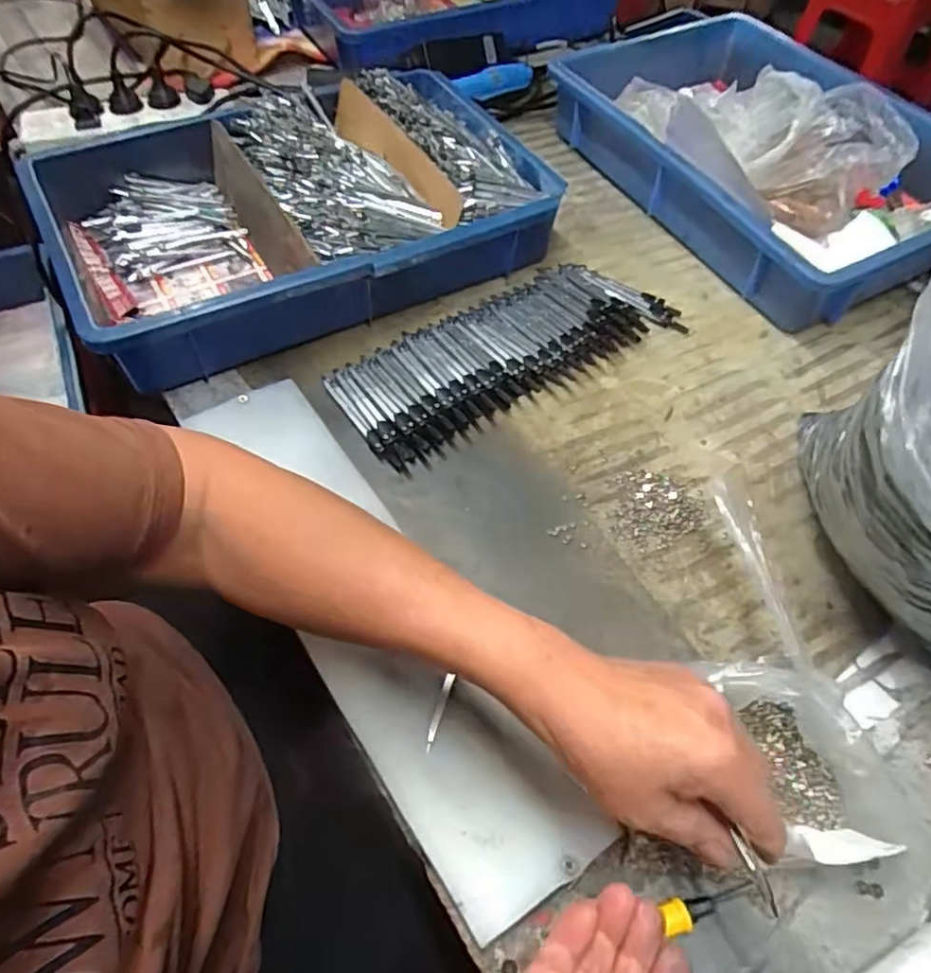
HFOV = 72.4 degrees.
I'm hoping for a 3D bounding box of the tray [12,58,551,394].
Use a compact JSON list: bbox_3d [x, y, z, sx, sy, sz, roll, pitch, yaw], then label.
[{"bbox_3d":[-0.149,-0.266,0.598,0.429,0.093,0.281,-25,59,-17],"label":"tray"}]

